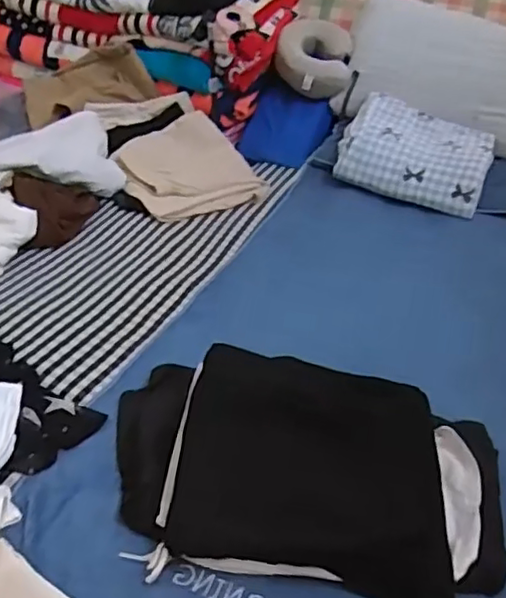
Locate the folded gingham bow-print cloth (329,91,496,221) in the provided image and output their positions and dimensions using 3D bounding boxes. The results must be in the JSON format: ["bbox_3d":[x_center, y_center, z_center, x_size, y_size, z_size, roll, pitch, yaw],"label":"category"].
[{"bbox_3d":[0.421,-0.380,1.576,0.369,0.071,0.294,20,62,10],"label":"folded gingham bow-print cloth"}]

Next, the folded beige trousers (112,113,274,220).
[{"bbox_3d":[-0.166,-0.318,1.484,0.304,0.029,0.325,-26,60,-28],"label":"folded beige trousers"}]

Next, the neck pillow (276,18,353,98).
[{"bbox_3d":[0.177,-0.700,1.773,0.216,0.152,0.251,5,36,2],"label":"neck pillow"}]

